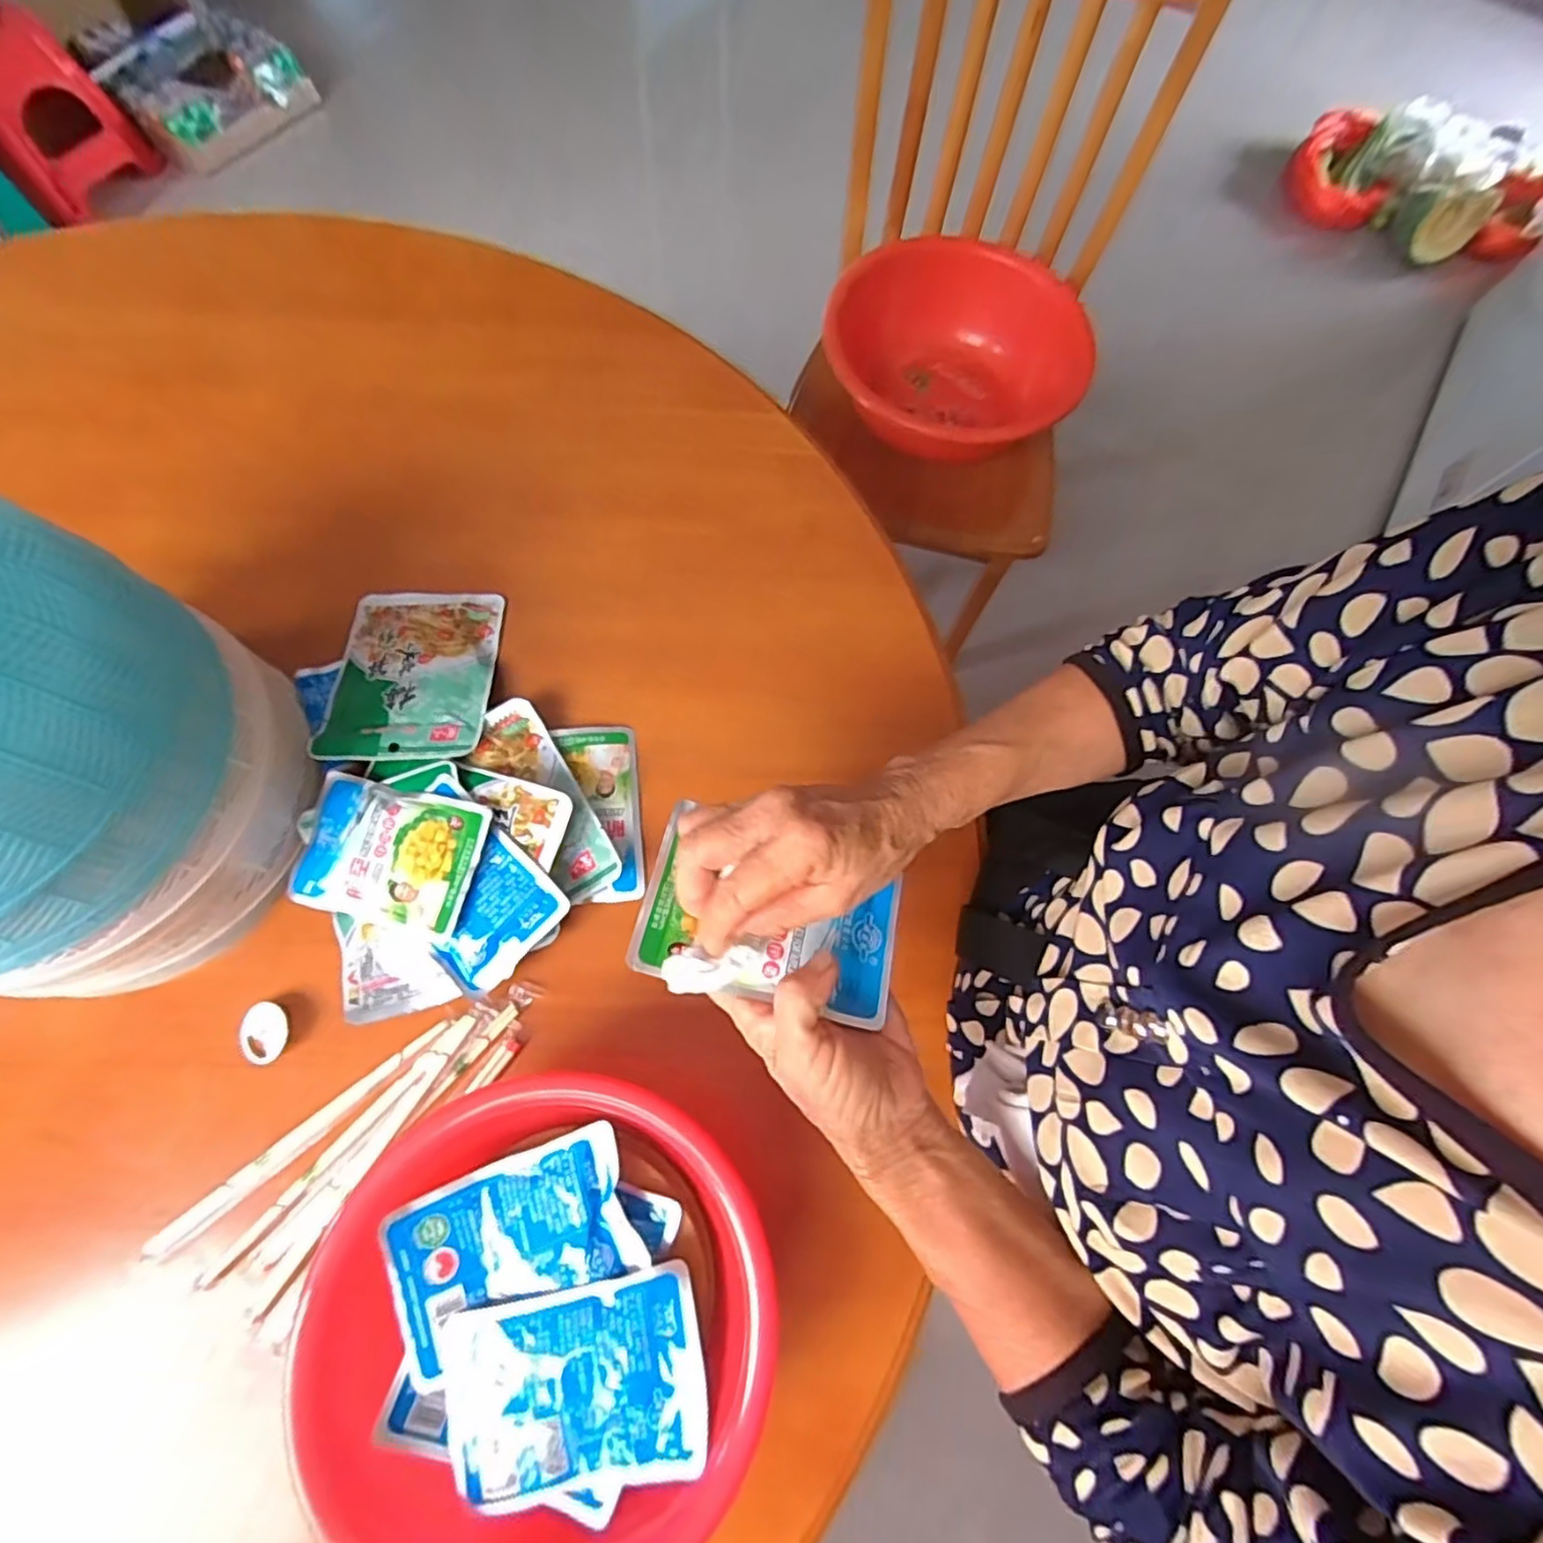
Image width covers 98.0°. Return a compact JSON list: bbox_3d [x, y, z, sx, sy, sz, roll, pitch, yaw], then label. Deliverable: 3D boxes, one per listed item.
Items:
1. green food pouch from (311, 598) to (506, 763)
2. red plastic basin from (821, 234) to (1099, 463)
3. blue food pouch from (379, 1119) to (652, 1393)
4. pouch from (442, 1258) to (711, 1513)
[{"bbox_3d":[-0.263,-0.073,0.494,0.110,0.013,0.145,-2,62,-1],"label":"green food pouch"},{"bbox_3d":[0.257,-0.575,0.945,0.340,0.169,0.351,1,72,-3],"label":"red plastic basin"},{"bbox_3d":[-0.138,0.254,0.362,0.125,0.014,0.078,-20,74,-9],"label":"blue food pouch"},{"bbox_3d":[-0.099,0.315,0.341,0.129,0.017,0.088,-9,73,-6],"label":"pouch"}]

